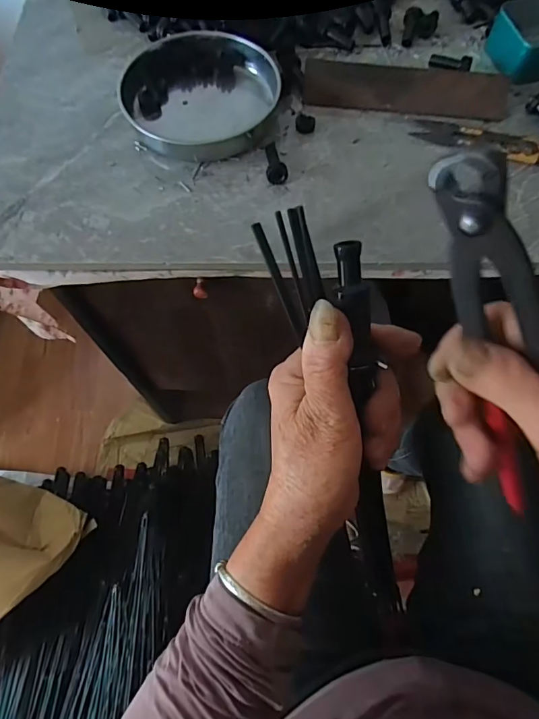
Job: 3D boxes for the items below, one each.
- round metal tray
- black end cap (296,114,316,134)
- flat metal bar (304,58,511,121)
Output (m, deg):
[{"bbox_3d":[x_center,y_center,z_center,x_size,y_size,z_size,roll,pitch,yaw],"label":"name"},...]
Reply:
[{"bbox_3d":[-0.063,-0.246,0.415,0.137,0.029,0.138,0,68,1],"label":"round metal tray"},{"bbox_3d":[0.032,-0.214,0.413,0.018,0.009,0.014,8,68,4],"label":"black end cap"},{"bbox_3d":[0.123,-0.244,0.411,0.180,0.034,0.006,10,36,7],"label":"flat metal bar"}]

